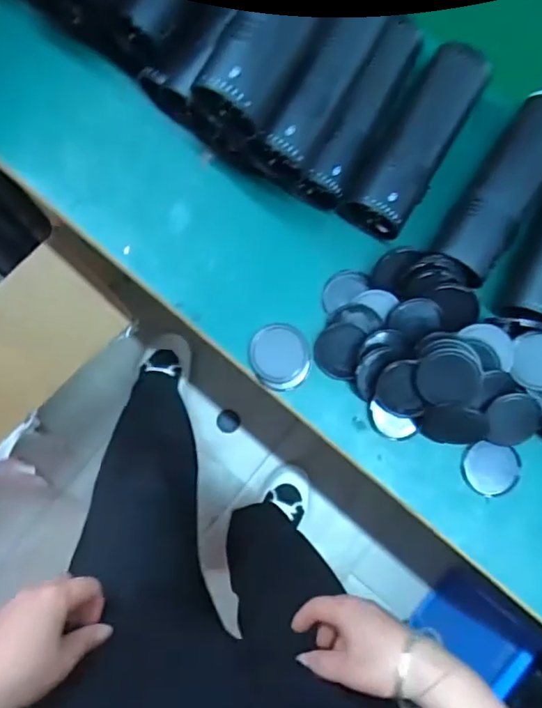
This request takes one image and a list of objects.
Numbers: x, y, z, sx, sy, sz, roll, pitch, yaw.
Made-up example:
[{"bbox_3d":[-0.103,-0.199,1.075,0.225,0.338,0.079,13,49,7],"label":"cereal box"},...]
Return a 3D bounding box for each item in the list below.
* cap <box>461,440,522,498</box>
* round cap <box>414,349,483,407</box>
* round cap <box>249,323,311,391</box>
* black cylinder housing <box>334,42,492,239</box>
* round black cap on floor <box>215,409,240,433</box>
[{"bbox_3d":[0.191,0.101,0.482,0.049,0.005,0.046,0,86,-2],"label":"cap"},{"bbox_3d":[0.146,0.021,0.455,0.048,0.008,0.048,4,104,18],"label":"round cap"},{"bbox_3d":[0.008,0.003,0.483,0.050,0.006,0.058,-14,87,-3],"label":"round cap"},{"bbox_3d":[0.125,-0.184,0.470,0.056,0.045,0.173,29,86,0],"label":"black cylinder housing"},{"bbox_3d":[-0.093,0.147,1.210,0.050,0.009,0.049,0,86,-2],"label":"round black cap on floor"}]

